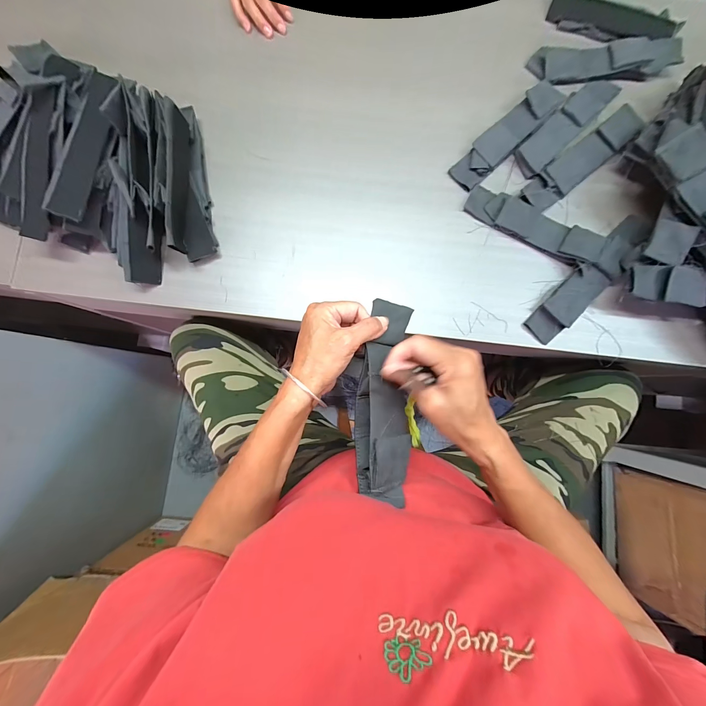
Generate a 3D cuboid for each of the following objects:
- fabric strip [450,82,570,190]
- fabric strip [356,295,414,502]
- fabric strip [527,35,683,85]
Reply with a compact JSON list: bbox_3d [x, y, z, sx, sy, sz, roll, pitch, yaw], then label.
[{"bbox_3d":[0.231,-0.326,0.450,0.203,0.016,0.048,-42,86,-4],"label":"fabric strip"},{"bbox_3d":[0.031,0.049,0.306,0.053,0.030,0.196,2,86,0],"label":"fabric strip"},{"bbox_3d":[0.386,-0.452,0.469,0.216,0.020,0.063,-3,84,-1],"label":"fabric strip"}]

